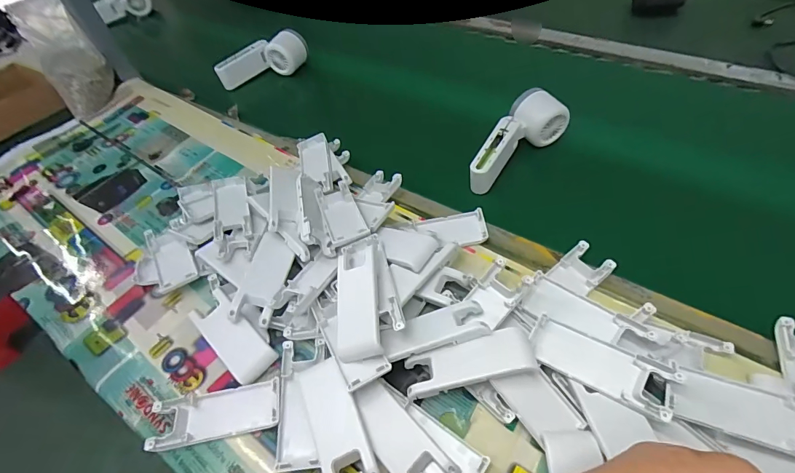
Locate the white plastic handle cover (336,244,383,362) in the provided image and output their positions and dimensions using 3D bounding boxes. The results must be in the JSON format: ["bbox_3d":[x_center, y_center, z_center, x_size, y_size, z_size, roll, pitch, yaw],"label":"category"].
[{"bbox_3d":[-0.034,0.055,0.354,0.038,0.017,0.099,-4,63,3],"label":"white plastic handle cover"}]

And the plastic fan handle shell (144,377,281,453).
[{"bbox_3d":[-0.151,0.150,0.343,0.103,0.013,0.040,-11,50,-3],"label":"plastic fan handle shell"}]

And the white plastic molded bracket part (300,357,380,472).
[{"bbox_3d":[-0.049,0.144,0.322,0.038,0.014,0.103,-20,51,-10],"label":"white plastic molded bracket part"}]

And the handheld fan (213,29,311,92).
[{"bbox_3d":[-0.234,-0.309,0.704,0.157,0.054,0.063,-12,50,-4],"label":"handheld fan"}]

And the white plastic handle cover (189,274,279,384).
[{"bbox_3d":[-0.165,0.083,0.388,0.043,0.022,0.120,-39,57,-23],"label":"white plastic handle cover"}]

